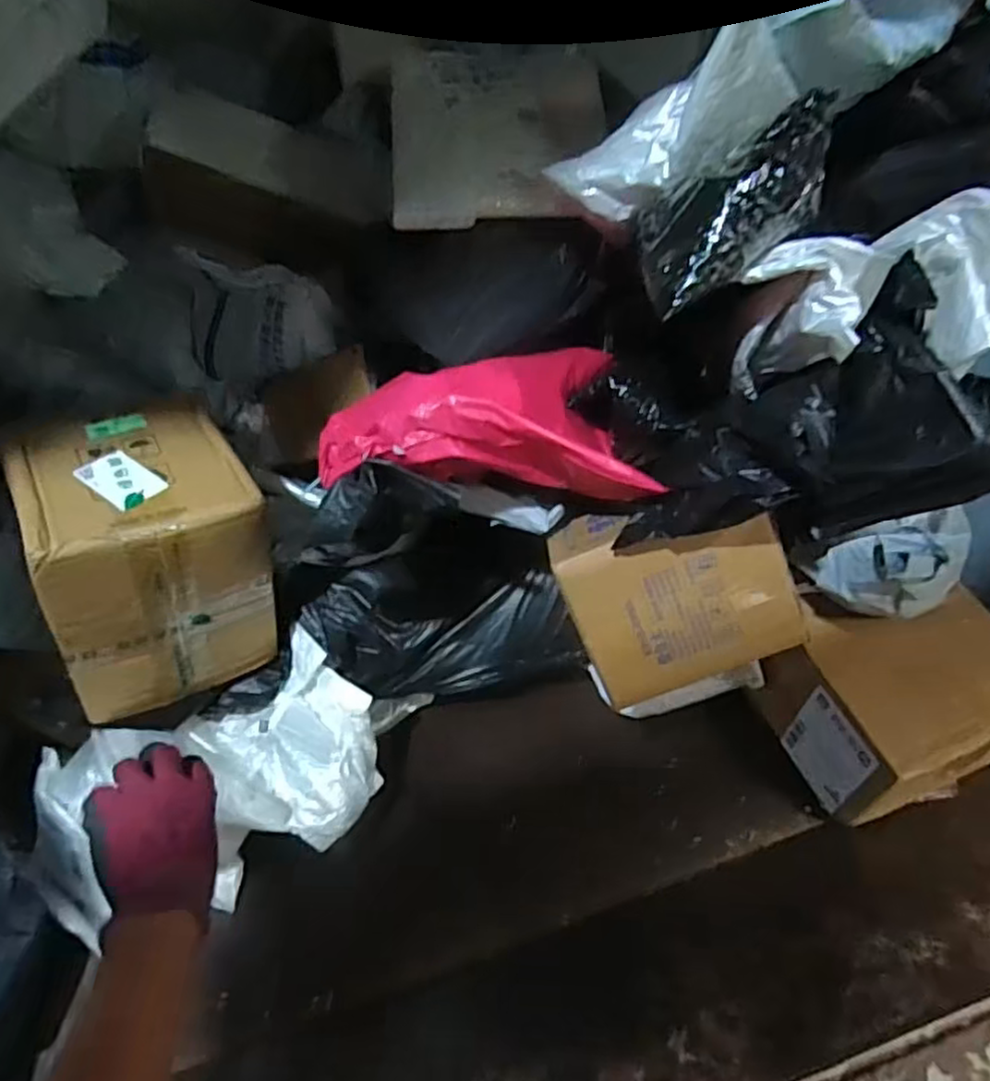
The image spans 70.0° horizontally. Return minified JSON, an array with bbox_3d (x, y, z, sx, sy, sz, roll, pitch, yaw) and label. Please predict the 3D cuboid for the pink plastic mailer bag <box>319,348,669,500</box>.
[{"bbox_3d":[-0.006,-0.076,0.504,0.235,0.098,0.146,-15,43,-9],"label":"pink plastic mailer bag"}]

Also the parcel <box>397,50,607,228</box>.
[{"bbox_3d":[0.004,-0.313,0.540,0.161,0.014,0.173,-1,72,-6],"label":"parcel"}]

